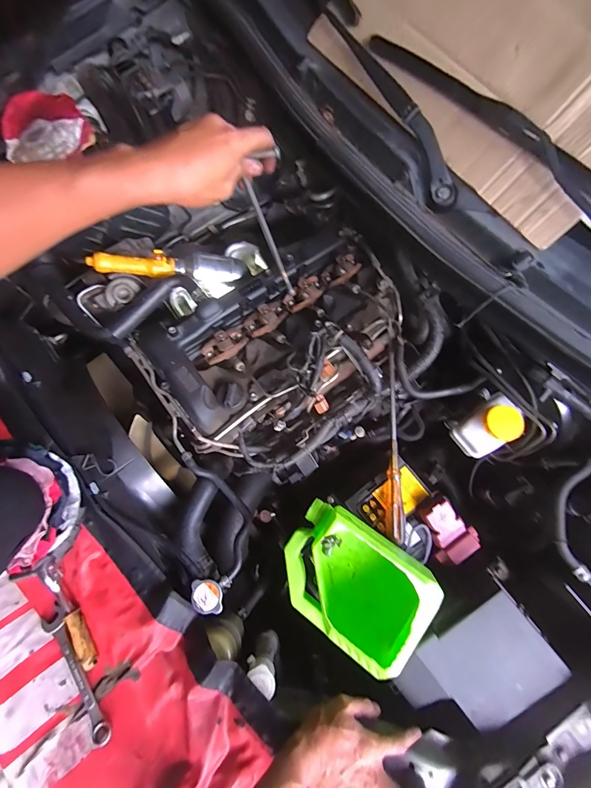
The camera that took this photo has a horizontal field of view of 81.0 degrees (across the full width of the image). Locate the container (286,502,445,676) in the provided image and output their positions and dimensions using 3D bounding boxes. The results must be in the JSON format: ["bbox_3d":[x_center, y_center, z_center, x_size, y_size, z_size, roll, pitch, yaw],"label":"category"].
[{"bbox_3d":[0.079,0.285,0.531,0.208,0.147,0.159,33,77,9],"label":"container"}]

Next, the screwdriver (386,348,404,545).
[{"bbox_3d":[0.167,0.087,0.597,0.027,0.030,0.312,1,75,0],"label":"screwdriver"}]

